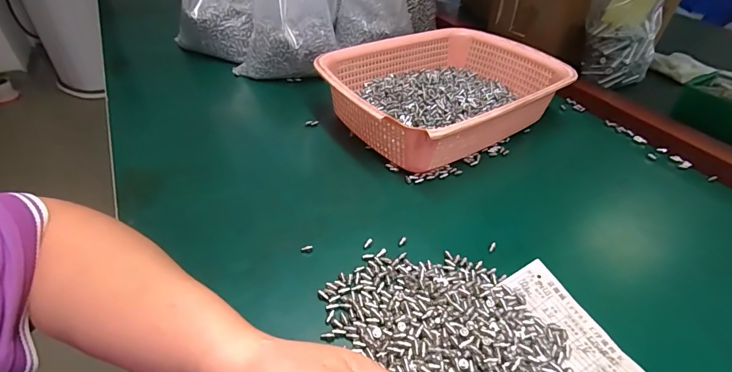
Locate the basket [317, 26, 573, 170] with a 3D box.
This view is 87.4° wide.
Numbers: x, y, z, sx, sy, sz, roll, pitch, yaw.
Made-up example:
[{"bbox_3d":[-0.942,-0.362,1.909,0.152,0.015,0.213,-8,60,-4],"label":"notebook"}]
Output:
[{"bbox_3d":[0.097,-0.123,0.489,0.287,0.065,0.213,-25,49,-28],"label":"basket"}]

